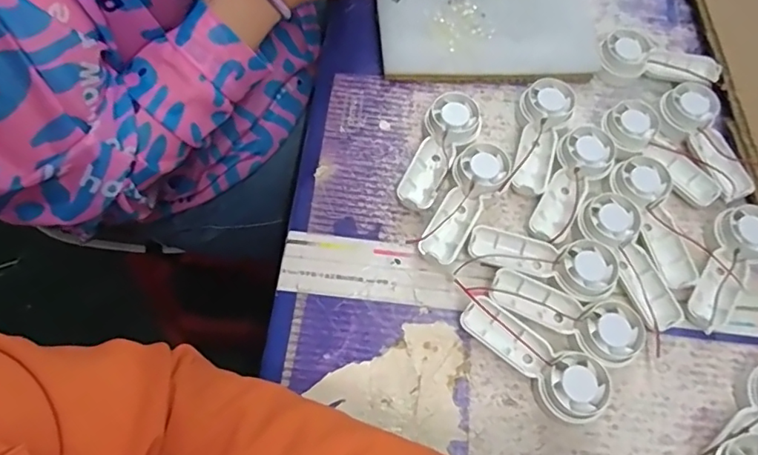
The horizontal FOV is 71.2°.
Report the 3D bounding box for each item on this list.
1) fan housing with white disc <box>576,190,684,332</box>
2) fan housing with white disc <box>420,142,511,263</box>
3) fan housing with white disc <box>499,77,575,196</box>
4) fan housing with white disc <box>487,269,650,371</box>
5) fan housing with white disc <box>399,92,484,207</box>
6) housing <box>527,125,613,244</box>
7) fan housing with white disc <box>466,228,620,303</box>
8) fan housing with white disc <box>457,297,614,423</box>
[{"bbox_3d":[0.197,0.024,0.411,0.044,0.018,0.110,-25,80,-11],"label":"fan housing with white disc"},{"bbox_3d":[0.067,-0.021,0.422,0.039,0.024,0.104,30,67,10],"label":"fan housing with white disc"},{"bbox_3d":[0.134,-0.076,0.450,0.041,0.023,0.115,21,66,6],"label":"fan housing with white disc"},{"bbox_3d":[0.137,0.060,0.386,0.108,0.016,0.044,31,69,14],"label":"fan housing with white disc"},{"bbox_3d":[0.051,-0.063,0.439,0.044,0.025,0.107,21,66,6],"label":"fan housing with white disc"},{"bbox_3d":[0.156,-0.036,0.432,0.042,0.017,0.109,30,67,10],"label":"housing"},{"bbox_3d":[0.126,0.021,0.405,0.109,0.016,0.043,26,67,8],"label":"fan housing with white disc"},{"bbox_3d":[0.111,0.089,0.375,0.043,0.020,0.107,-40,74,-19],"label":"fan housing with white disc"}]

